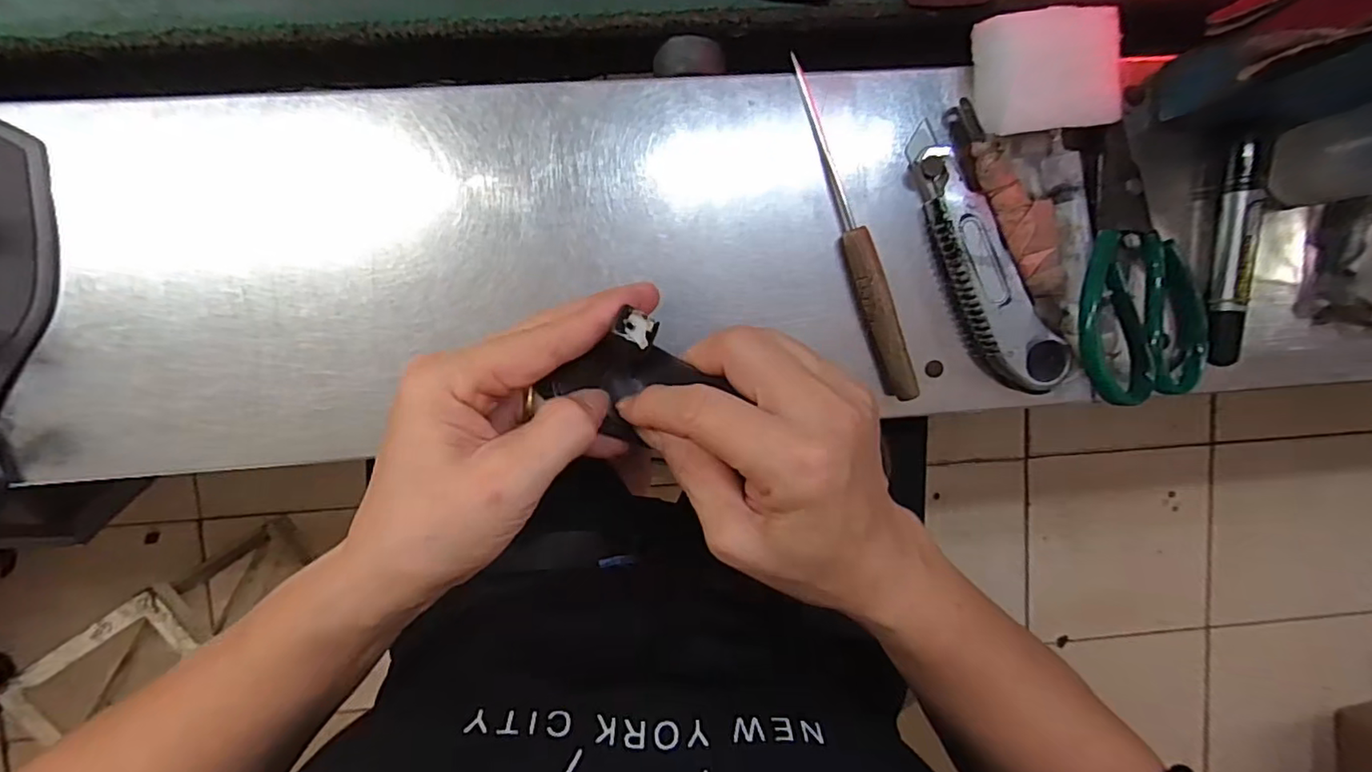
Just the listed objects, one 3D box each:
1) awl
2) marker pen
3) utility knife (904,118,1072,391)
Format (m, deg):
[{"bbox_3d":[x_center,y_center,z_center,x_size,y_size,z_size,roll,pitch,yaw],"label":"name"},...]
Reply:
[{"bbox_3d":[0.095,-0.085,0.339,0.016,0.017,0.193,-19,95,-1],"label":"awl"},{"bbox_3d":[0.334,-0.081,0.364,0.020,0.016,0.134,2,94,-3],"label":"marker pen"},{"bbox_3d":[0.167,-0.068,0.343,0.037,0.017,0.161,-31,95,0],"label":"utility knife"}]

